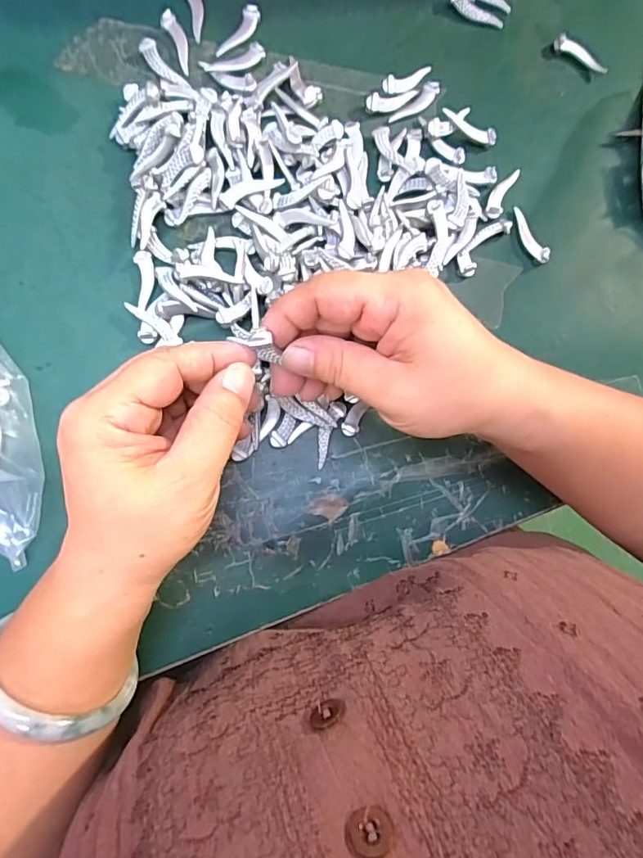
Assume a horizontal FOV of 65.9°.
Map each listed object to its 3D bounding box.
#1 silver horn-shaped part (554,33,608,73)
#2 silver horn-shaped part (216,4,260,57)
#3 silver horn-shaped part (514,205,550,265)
[{"bbox_3d":[0.174,-0.251,0.333,0.040,0.007,0.010,34,81,-1],"label":"silver horn-shaped part"},{"bbox_3d":[-0.051,-0.246,0.307,0.011,0.008,0.037,30,81,-1],"label":"silver horn-shaped part"},{"bbox_3d":[0.130,-0.121,0.311,0.009,0.007,0.039,-26,86,-8],"label":"silver horn-shaped part"}]

